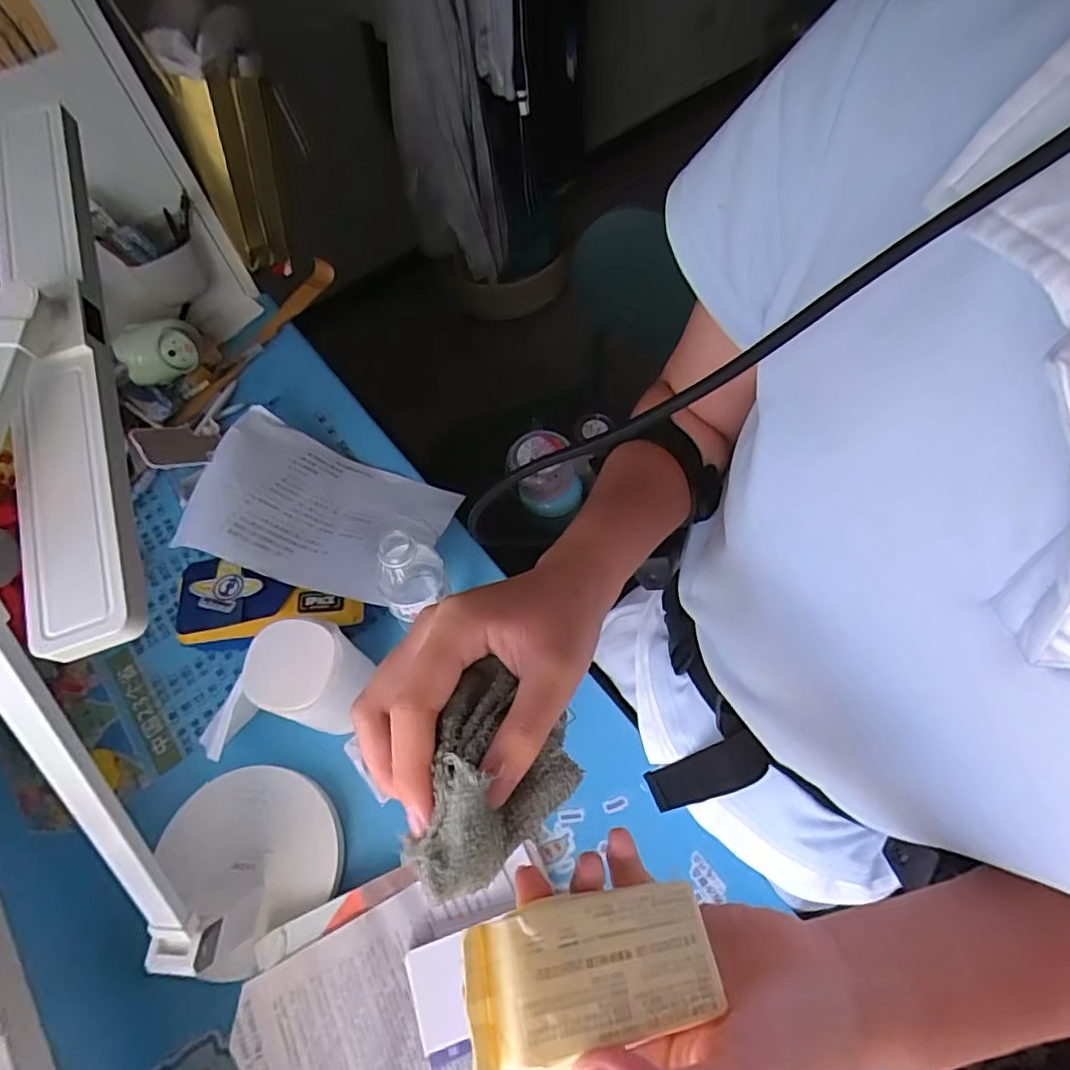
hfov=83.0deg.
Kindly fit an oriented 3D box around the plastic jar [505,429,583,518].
[{"bbox_3d":[0.012,-0.097,0.941,0.099,0.107,0.105,-1,64,2],"label":"plastic jar"}]

